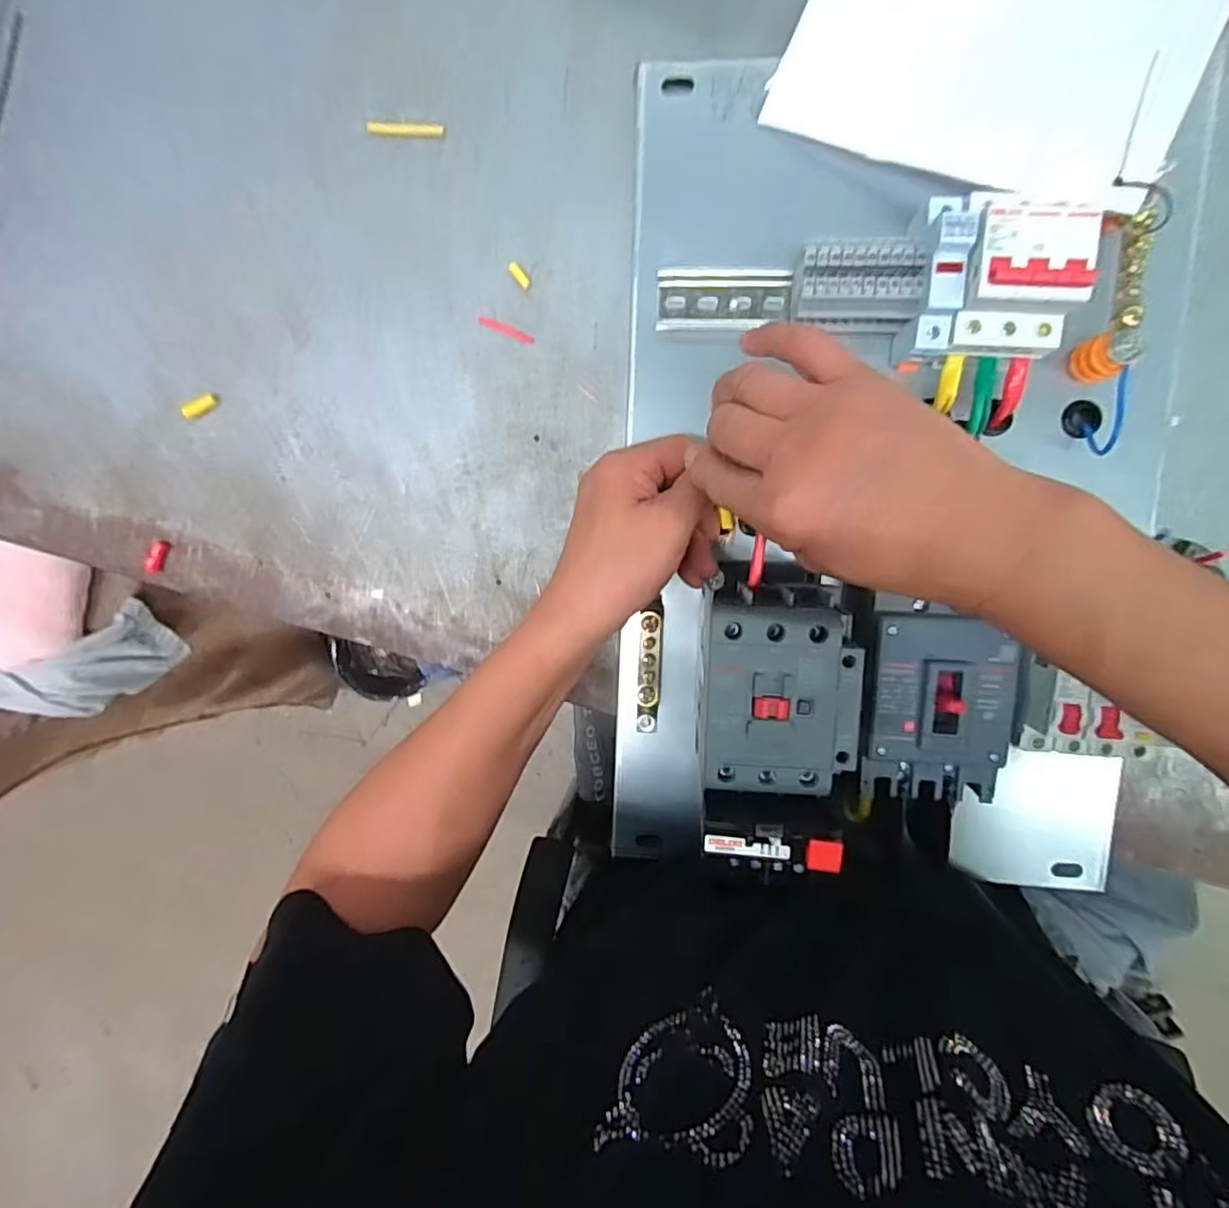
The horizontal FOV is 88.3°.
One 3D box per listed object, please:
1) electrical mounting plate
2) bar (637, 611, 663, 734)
[{"bbox_3d":[0.162,-0.066,0.337,0.317,0.128,0.471,3,97,5],"label":"electrical mounting plate"},{"bbox_3d":[0.023,0.047,0.419,0.015,0.019,0.084,2,97,5],"label":"bar"}]

